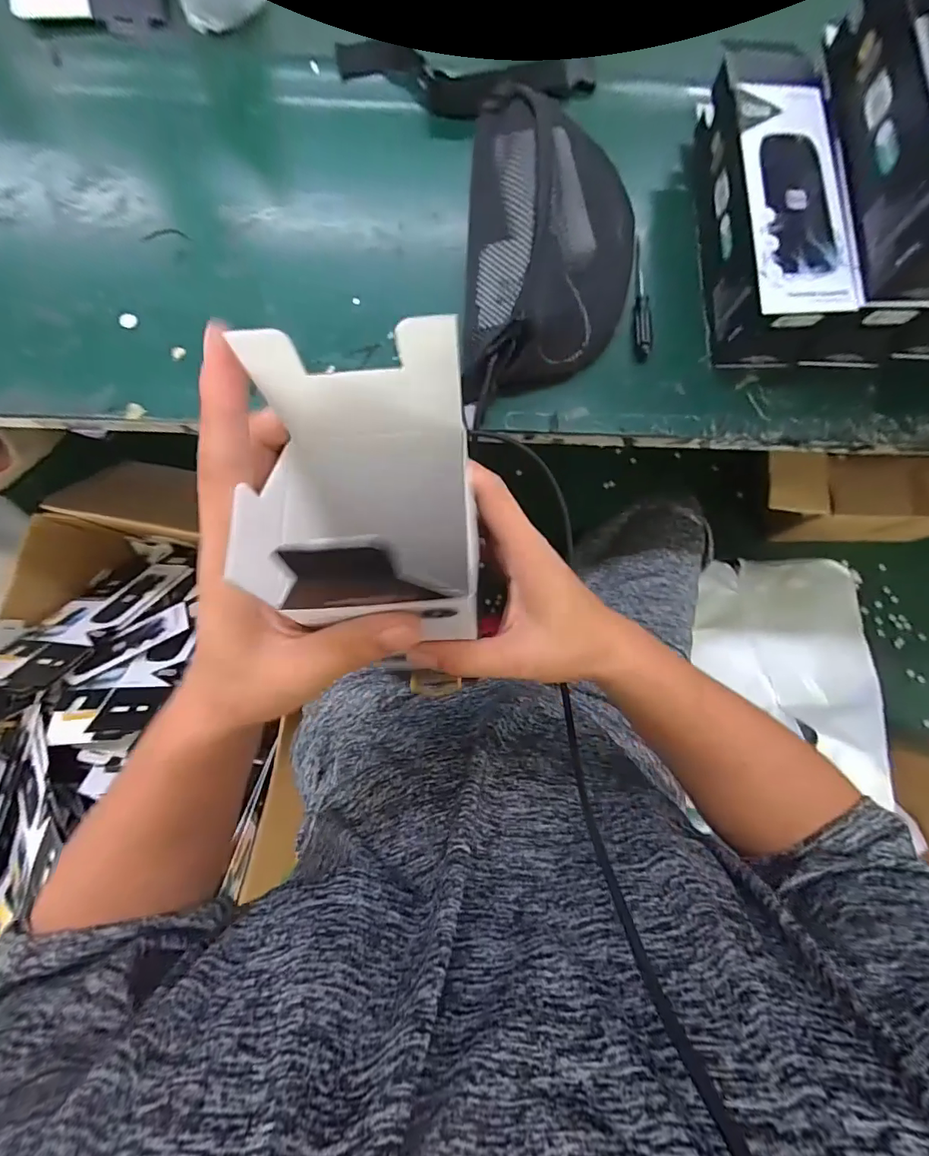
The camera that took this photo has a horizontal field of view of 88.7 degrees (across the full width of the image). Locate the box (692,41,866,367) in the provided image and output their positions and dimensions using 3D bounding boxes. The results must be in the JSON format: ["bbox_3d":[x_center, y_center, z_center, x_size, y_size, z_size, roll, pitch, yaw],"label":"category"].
[{"bbox_3d":[0.264,-0.316,0.417,0.080,0.077,0.236,-1,81,-2],"label":"box"}]

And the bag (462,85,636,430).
[{"bbox_3d":[0.080,-0.295,0.412,0.152,0.077,0.310,3,81,-1],"label":"bag"}]

